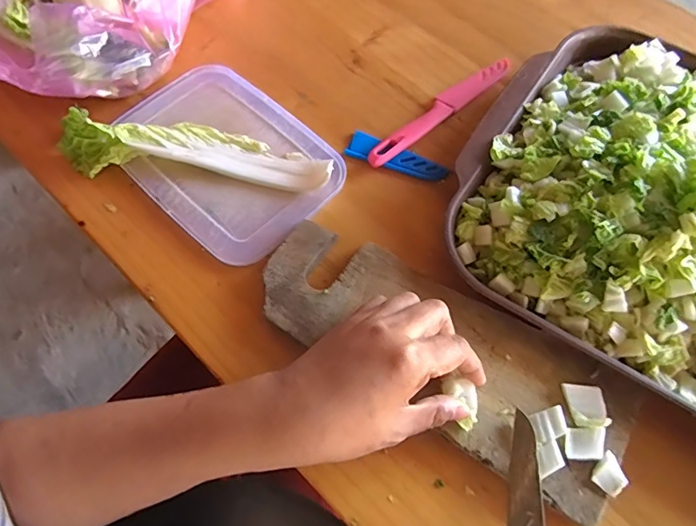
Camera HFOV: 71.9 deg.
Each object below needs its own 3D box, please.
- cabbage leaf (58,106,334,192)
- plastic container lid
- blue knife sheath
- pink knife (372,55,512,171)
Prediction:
[{"bbox_3d":[-0.127,-0.095,0.401,0.226,0.037,0.053,5,65,3],"label":"cabbage leaf"},{"bbox_3d":[-0.107,-0.095,0.415,0.198,0.015,0.140,39,71,17],"label":"plastic container lid"},{"bbox_3d":[0.041,-0.089,0.411,0.089,0.013,0.027,26,68,12],"label":"blue knife sheath"},{"bbox_3d":[0.084,-0.138,0.434,0.175,0.014,0.022,-40,71,-16],"label":"pink knife"}]

